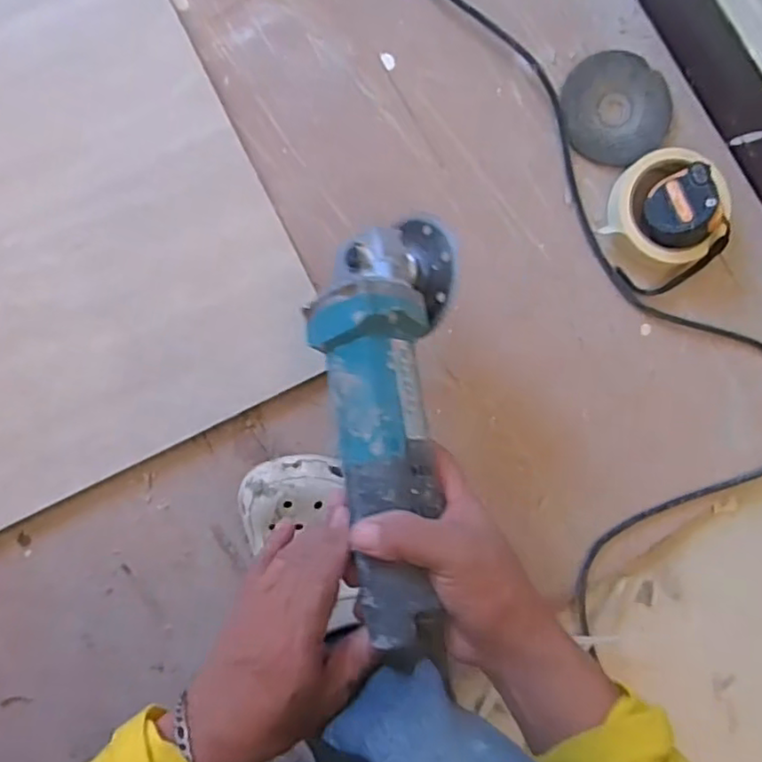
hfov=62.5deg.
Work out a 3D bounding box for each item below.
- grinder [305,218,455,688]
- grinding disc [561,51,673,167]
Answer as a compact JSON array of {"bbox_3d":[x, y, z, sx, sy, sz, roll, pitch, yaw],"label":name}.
[{"bbox_3d":[0.003,0.022,0.397,0.092,0.062,0.292,0,73,-3],"label":"grinder"},{"bbox_3d":[0.211,-0.246,0.567,0.095,0.009,0.094,0,89,-3],"label":"grinding disc"}]

